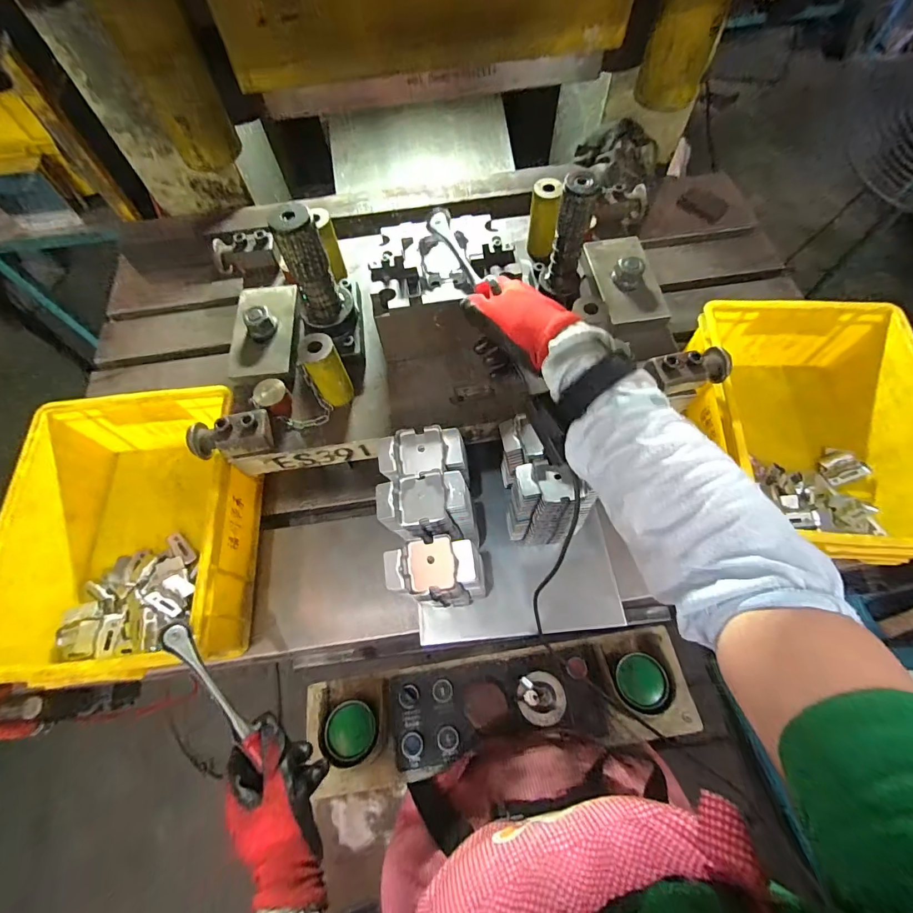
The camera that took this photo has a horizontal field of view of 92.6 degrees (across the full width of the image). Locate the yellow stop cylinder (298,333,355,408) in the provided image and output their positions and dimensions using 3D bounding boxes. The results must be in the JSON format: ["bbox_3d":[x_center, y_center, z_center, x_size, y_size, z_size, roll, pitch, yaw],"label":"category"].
[{"bbox_3d":[-0.150,-0.099,0.508,0.039,0.097,0.037,-1,65,3],"label":"yellow stop cylinder"}]

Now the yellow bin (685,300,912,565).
[{"bbox_3d":[0.472,-0.028,0.593,0.269,0.153,0.331,-1,65,3],"label":"yellow bin"}]

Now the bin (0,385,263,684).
[{"bbox_3d":[-0.404,0.096,0.559,0.261,0.131,0.326,-5,65,1],"label":"bin"}]

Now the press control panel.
[{"bbox_3d":[0.057,0.356,0.619,0.541,0.067,0.141,-9,65,-1],"label":"press control panel"}]

